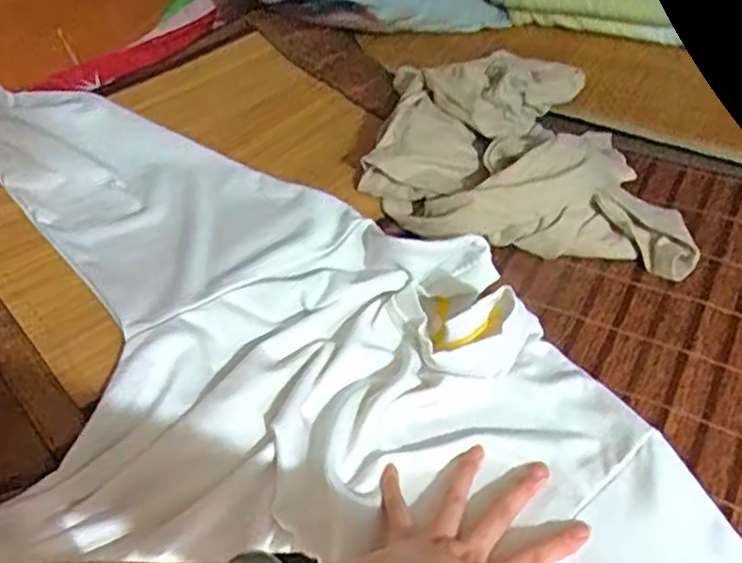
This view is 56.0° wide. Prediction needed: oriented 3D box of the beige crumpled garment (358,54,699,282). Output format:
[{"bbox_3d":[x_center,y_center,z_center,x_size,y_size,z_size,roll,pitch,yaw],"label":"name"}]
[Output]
[{"bbox_3d":[0.159,-0.142,0.721,0.310,0.093,0.266,4,50,9],"label":"beige crumpled garment"}]

